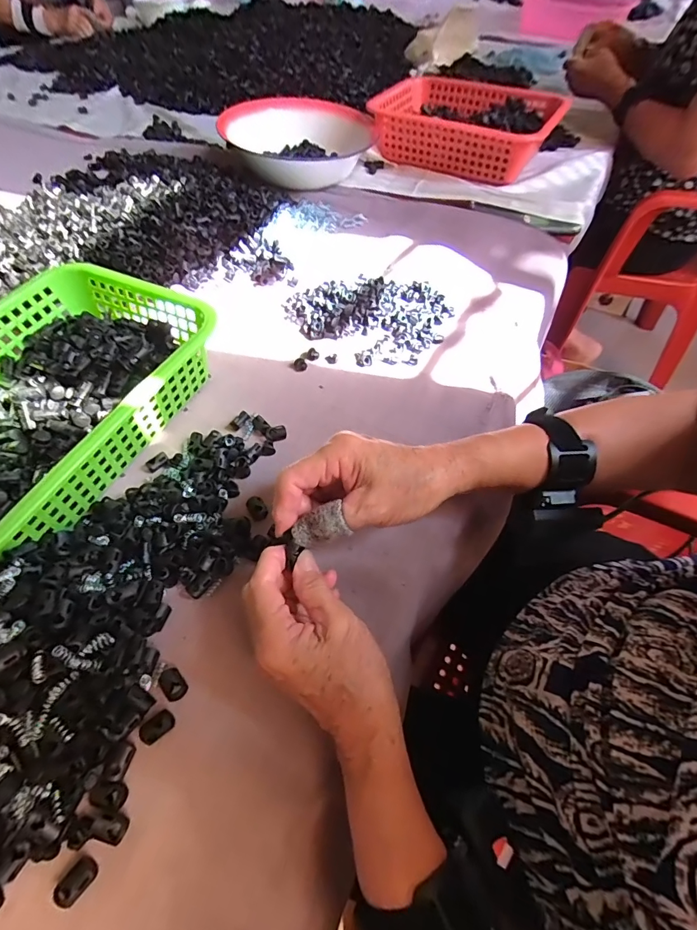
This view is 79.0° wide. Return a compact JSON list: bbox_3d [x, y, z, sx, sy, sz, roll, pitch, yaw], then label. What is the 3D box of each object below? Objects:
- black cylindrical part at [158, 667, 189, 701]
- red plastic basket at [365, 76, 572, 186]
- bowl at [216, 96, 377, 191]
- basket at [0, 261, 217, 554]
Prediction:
[{"bbox_3d":[-0.121,0.151,0.292,0.014,0.007,0.021,-39,64,-22],"label":"black cylindrical part"},{"bbox_3d":[0.202,-0.618,0.764,0.325,0.072,0.260,20,59,14],"label":"red plastic basket"},{"bbox_3d":[-0.077,-0.554,0.725,0.233,0.072,0.225,0,56,1],"label":"bowl"},{"bbox_3d":[-0.275,-0.053,0.386,0.201,0.083,0.285,24,60,16],"label":"basket"}]

